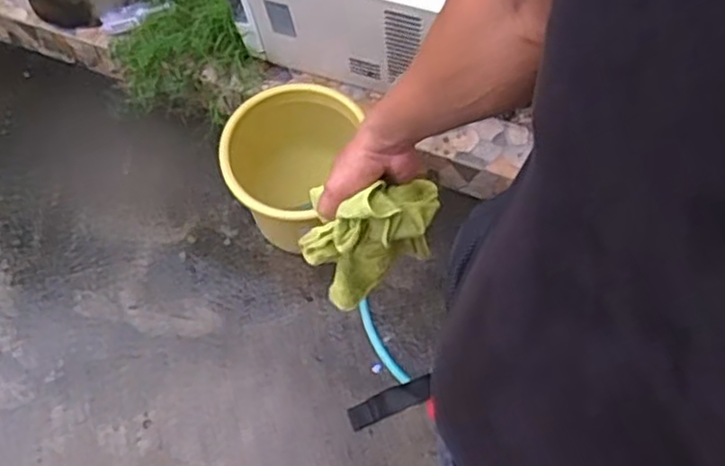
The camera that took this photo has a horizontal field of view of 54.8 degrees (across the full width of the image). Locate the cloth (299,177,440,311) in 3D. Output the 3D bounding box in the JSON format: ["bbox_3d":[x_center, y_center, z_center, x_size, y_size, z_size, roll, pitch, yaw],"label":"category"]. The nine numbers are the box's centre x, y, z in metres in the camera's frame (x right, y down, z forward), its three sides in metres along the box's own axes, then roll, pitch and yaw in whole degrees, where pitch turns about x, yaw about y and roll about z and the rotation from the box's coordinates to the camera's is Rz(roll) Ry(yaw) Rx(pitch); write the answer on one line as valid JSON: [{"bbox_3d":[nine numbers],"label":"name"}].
[{"bbox_3d":[-0.002,0.012,0.840,0.133,0.271,0.086,8,62,-10],"label":"cloth"}]

